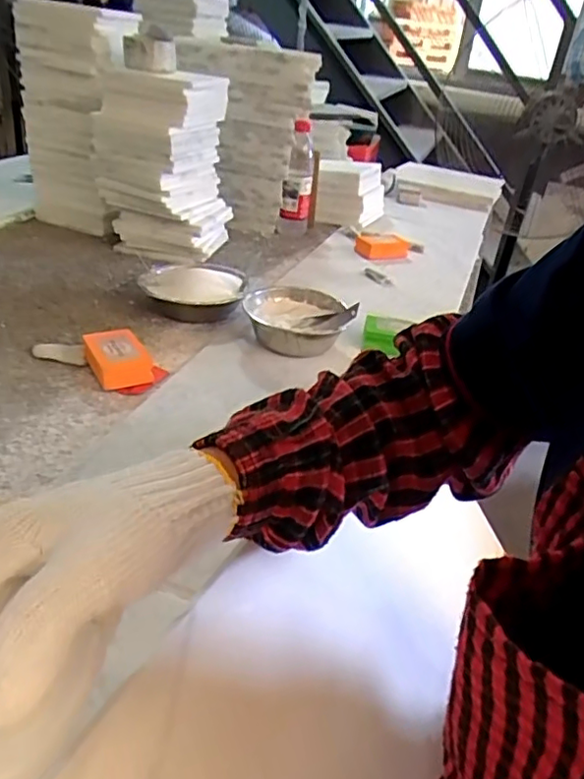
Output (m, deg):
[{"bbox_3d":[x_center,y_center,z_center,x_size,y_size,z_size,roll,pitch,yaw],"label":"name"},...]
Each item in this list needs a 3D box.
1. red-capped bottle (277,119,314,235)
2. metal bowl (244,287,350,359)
[{"bbox_3d":[0.013,-0.427,1.258,0.062,0.213,0.055,8,33,1],"label":"red-capped bottle"},{"bbox_3d":[0.005,-0.089,0.842,0.143,0.062,0.130,2,31,-7],"label":"metal bowl"}]

